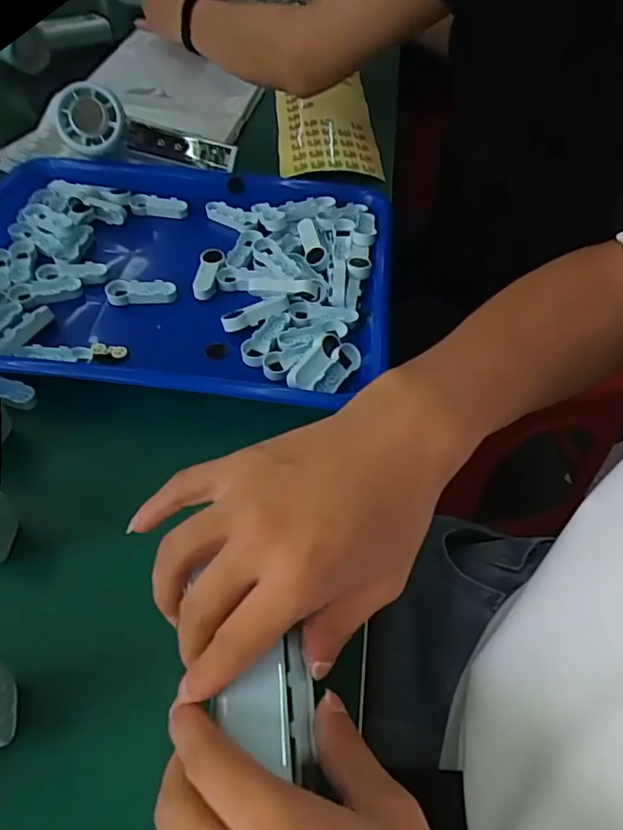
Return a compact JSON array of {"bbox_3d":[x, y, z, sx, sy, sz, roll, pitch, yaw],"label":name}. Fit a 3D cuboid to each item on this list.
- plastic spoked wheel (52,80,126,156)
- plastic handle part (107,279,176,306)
[{"bbox_3d":[-0.189,-0.251,0.458,0.056,0.053,0.009,-16,20,1],"label":"plastic spoked wheel"},{"bbox_3d":[-0.127,-0.092,0.404,0.050,0.007,0.019,0,52,-2],"label":"plastic handle part"}]

